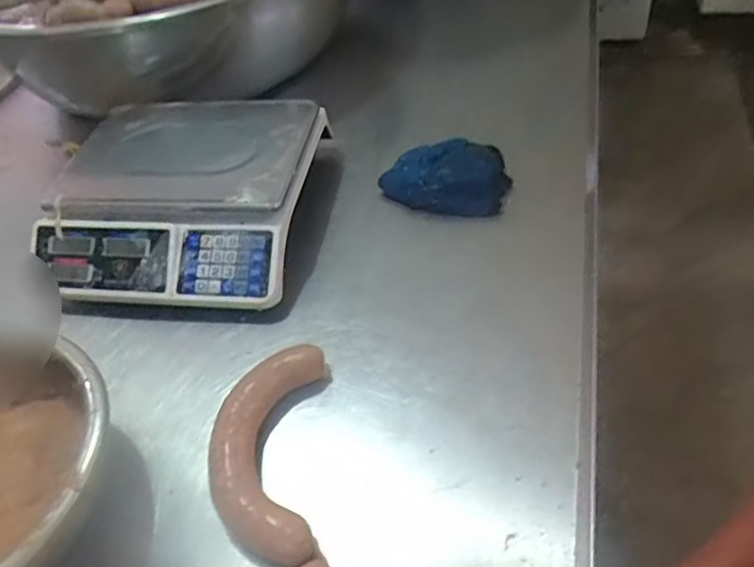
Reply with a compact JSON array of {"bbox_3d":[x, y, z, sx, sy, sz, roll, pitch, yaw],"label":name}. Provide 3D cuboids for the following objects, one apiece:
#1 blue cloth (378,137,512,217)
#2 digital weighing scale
[{"bbox_3d":[0.095,-0.150,0.869,0.168,0.056,0.109,13,51,17],"label":"blue cloth"},{"bbox_3d":[-0.258,-0.107,0.839,0.319,0.113,0.319,2,49,9],"label":"digital weighing scale"}]

